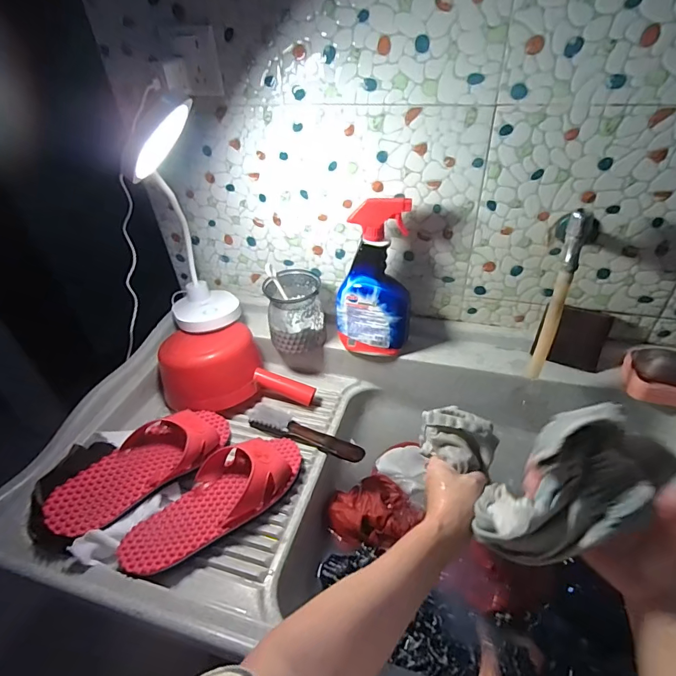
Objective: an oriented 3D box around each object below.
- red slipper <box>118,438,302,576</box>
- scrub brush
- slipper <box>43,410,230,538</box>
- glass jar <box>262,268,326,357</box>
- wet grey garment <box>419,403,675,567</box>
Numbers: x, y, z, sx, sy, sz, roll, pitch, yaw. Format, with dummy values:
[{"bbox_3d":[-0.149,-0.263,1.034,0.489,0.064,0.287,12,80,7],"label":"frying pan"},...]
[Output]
[{"bbox_3d":[-0.163,0.209,0.565,0.250,0.053,0.109,-29,45,-27],"label":"red slipper"},{"bbox_3d":[-0.059,0.156,0.680,0.204,0.032,0.042,15,43,22],"label":"scrub brush"},{"bbox_3d":[-0.267,0.163,0.586,0.105,0.063,0.260,40,38,23],"label":"slipper"},{"bbox_3d":[-0.077,-0.047,0.764,0.099,0.118,0.099,-2,39,2],"label":"glass jar"},{"bbox_3d":[0.179,0.142,0.438,0.113,0.127,0.267,-19,1,-17],"label":"wet grey garment"}]

